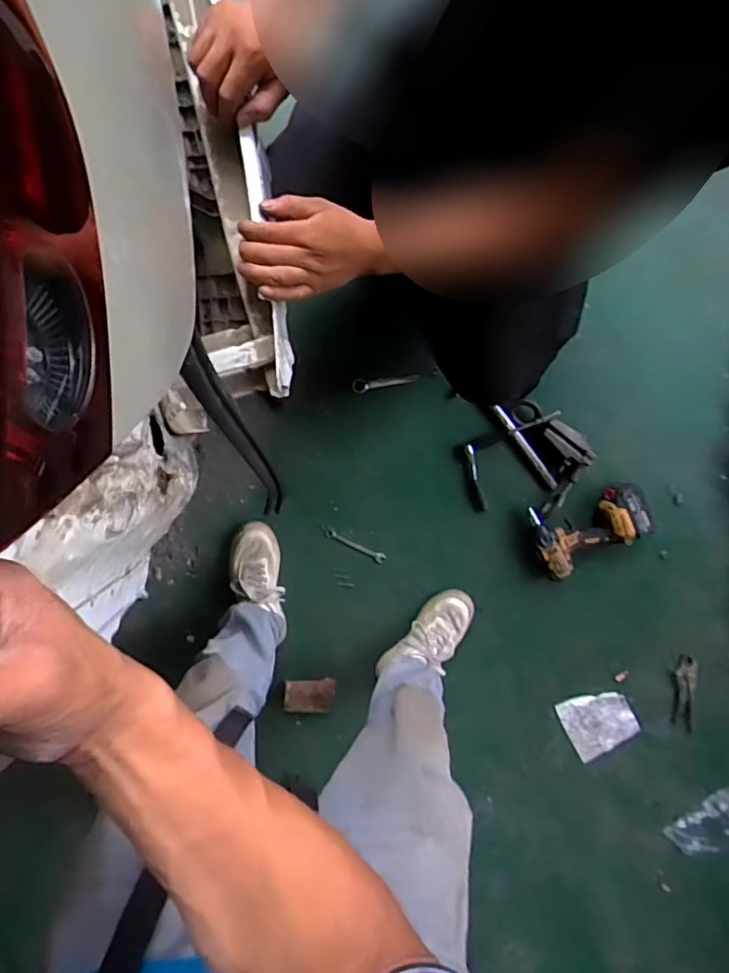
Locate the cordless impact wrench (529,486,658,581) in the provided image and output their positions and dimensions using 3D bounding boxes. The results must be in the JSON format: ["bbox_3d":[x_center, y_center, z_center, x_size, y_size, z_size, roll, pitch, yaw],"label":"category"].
[{"bbox_3d":[0.480,0.096,1.158,0.238,0.101,0.155,-18,97,-19],"label":"cordless impact wrench"}]

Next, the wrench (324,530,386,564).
[{"bbox_3d":[-0.019,0.125,1.157,0.135,0.010,0.022,27,95,-6],"label":"wrench"}]

